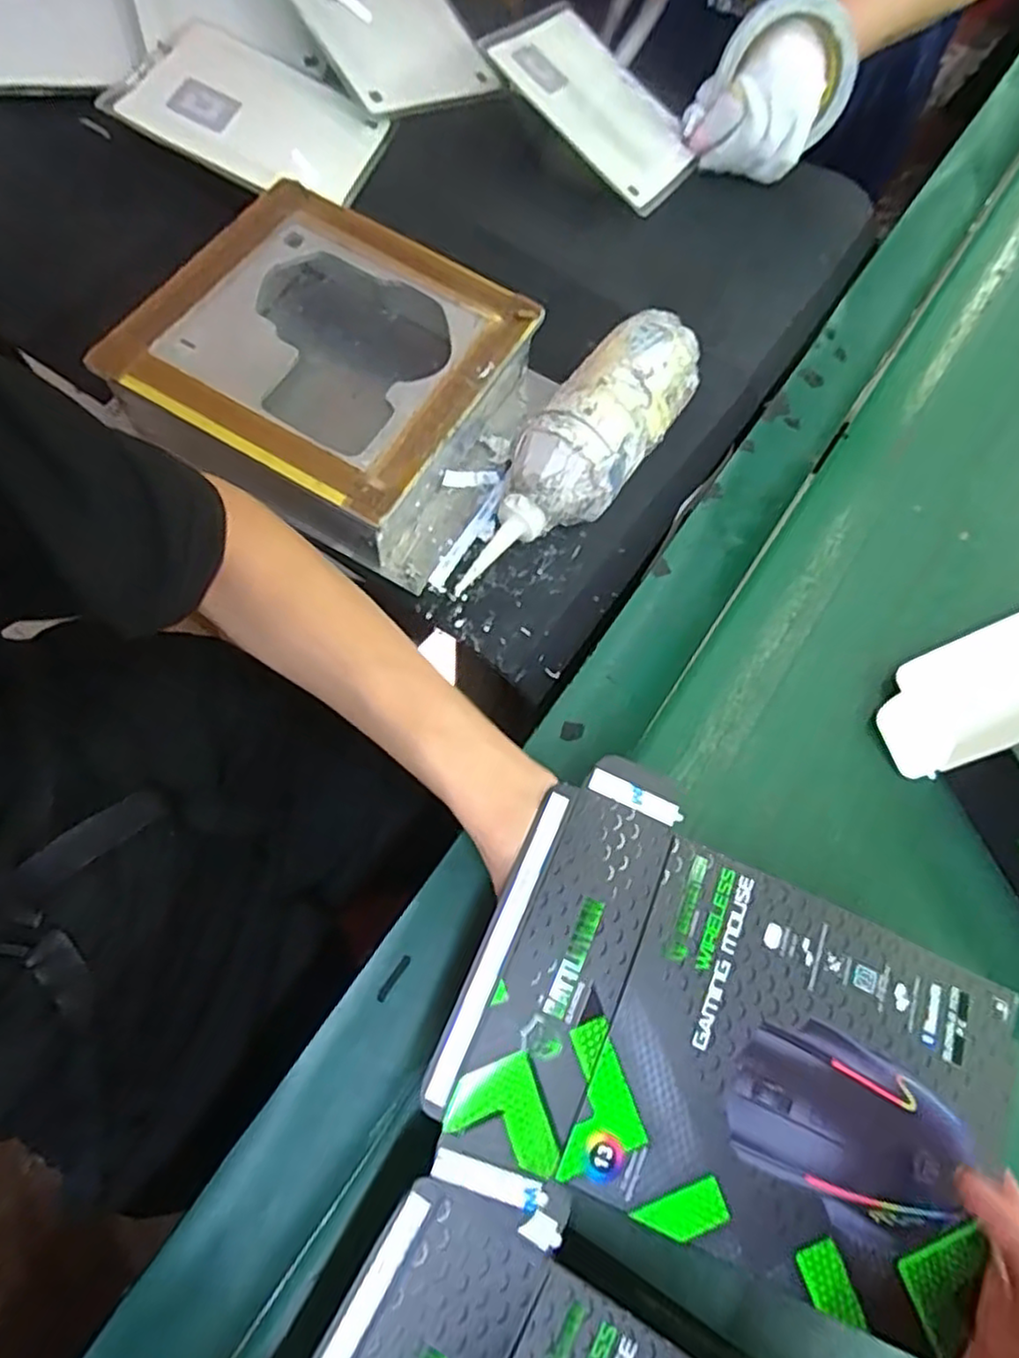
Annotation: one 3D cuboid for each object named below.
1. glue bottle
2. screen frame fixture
[{"bbox_3d":[0.048,-0.147,0.462,0.066,0.067,0.209,35,72,8],"label":"glue bottle"},{"bbox_3d":[-0.106,-0.203,0.469,0.229,0.080,0.199,30,72,6],"label":"screen frame fixture"}]

